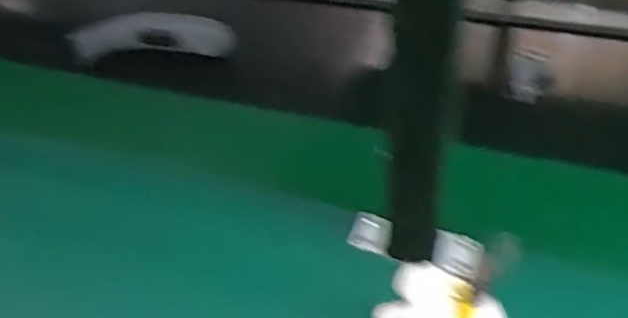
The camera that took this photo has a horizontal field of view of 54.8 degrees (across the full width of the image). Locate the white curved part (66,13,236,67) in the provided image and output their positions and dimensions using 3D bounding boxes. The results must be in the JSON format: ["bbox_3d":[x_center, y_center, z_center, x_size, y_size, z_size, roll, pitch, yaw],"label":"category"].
[{"bbox_3d":[-0.220,-0.166,0.824,0.221,0.062,0.028,-2,42,4],"label":"white curved part"}]

